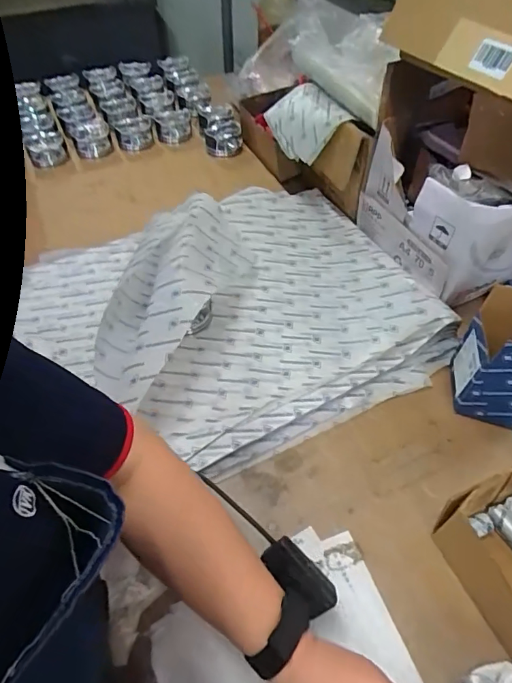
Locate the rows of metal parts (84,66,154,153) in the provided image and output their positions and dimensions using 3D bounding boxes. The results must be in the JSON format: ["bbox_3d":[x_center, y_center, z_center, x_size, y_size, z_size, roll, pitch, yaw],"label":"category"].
[{"bbox_3d":[-0.322,-0.543,1.081,0.085,0.061,0.310,-21,55,-16],"label":"rows of metal parts"}]

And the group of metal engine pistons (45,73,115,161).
[{"bbox_3d":[-0.417,-0.528,1.065,0.087,0.052,0.330,-23,55,-17],"label":"group of metal engine pistons"}]

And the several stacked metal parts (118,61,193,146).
[{"bbox_3d":[-0.245,-0.581,1.110,0.087,0.057,0.350,-21,55,-16],"label":"several stacked metal parts"}]

